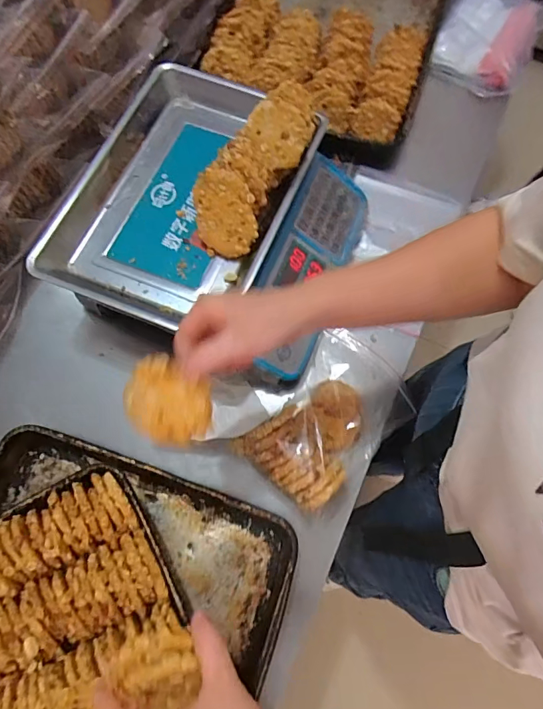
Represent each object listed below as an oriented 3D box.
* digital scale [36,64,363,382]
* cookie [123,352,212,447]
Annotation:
[{"bbox_3d":[-0.070,-0.190,0.588,0.364,0.111,0.375,20,73,8],"label":"digital scale"},{"bbox_3d":[-0.090,0.041,0.361,0.074,0.010,0.075,2,105,9],"label":"cookie"}]

